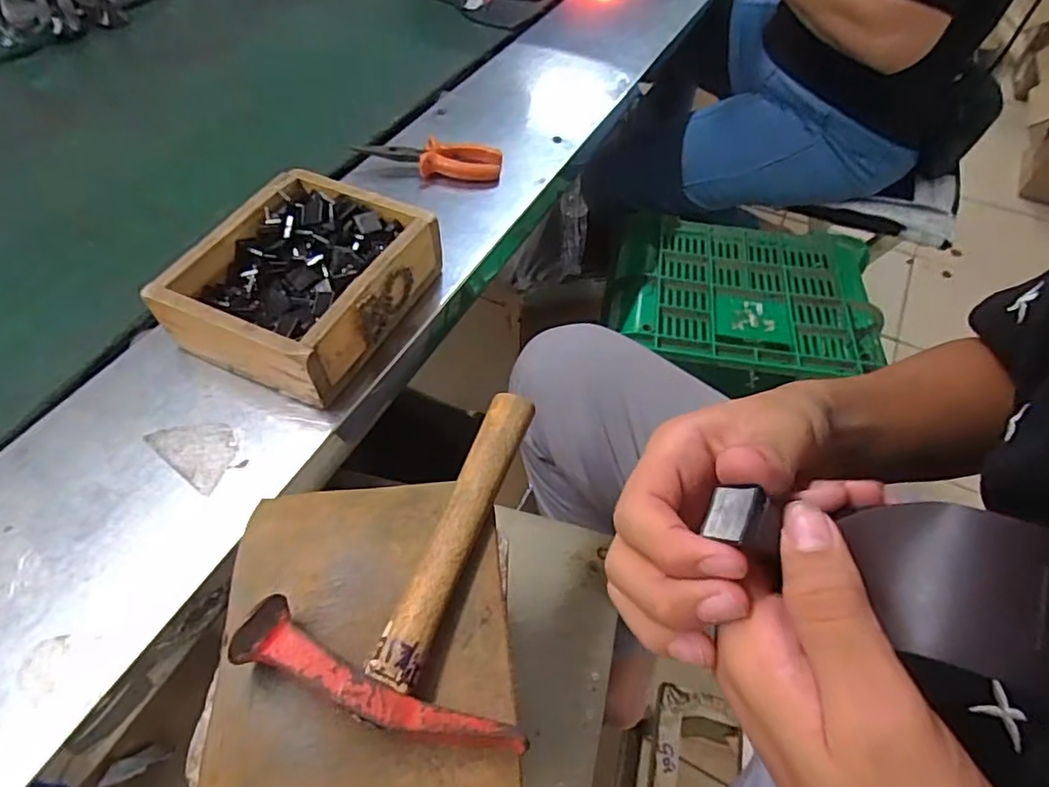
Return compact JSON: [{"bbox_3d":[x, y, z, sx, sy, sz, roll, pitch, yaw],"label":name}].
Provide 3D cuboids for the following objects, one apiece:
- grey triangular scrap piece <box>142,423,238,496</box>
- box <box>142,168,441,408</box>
[{"bbox_3d":[-0.234,0.036,0.423,0.071,0.004,0.043,31,59,20],"label":"grey triangular scrap piece"},{"bbox_3d":[-0.179,-0.092,0.485,0.152,0.066,0.178,20,55,13],"label":"box"}]

